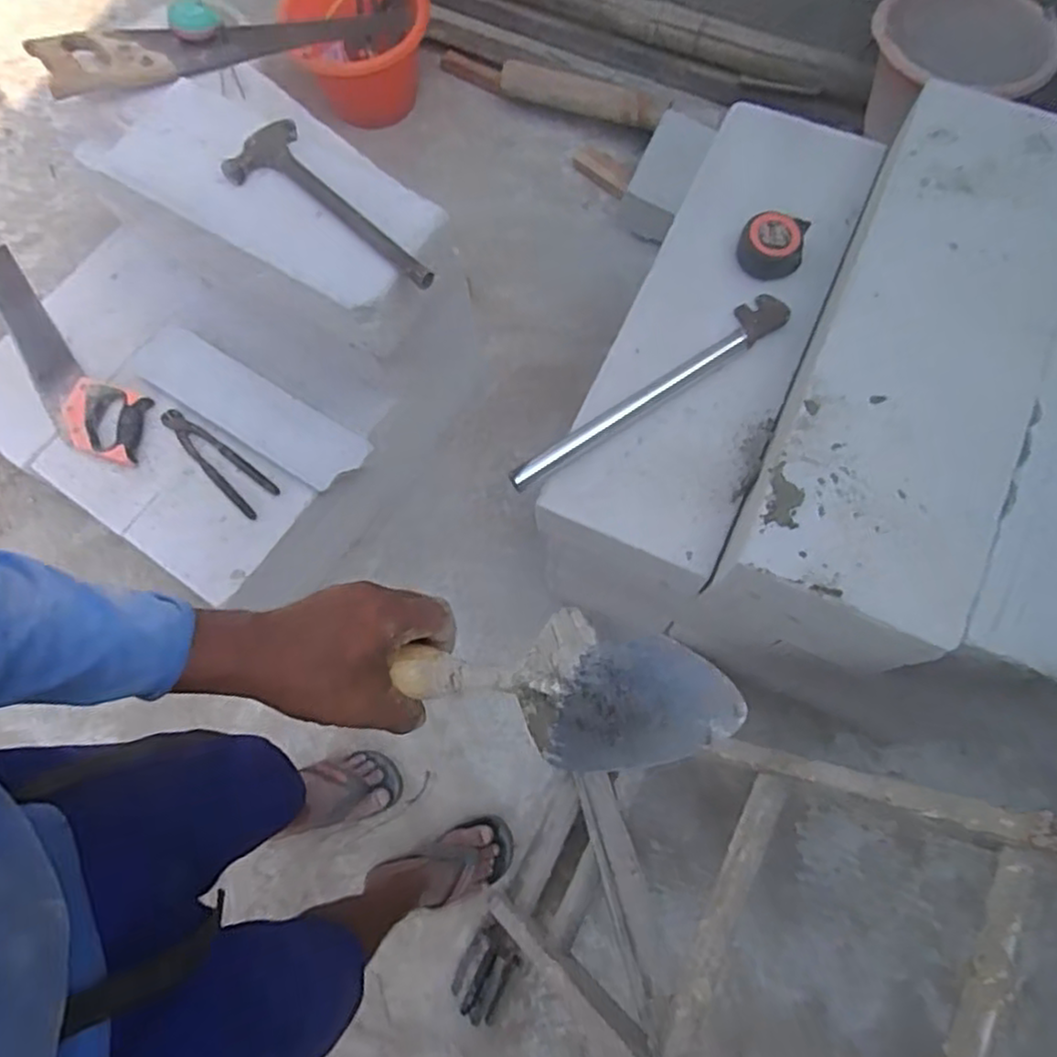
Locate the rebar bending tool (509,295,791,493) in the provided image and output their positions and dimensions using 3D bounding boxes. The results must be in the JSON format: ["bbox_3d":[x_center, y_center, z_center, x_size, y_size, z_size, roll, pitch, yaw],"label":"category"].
[{"bbox_3d":[0.134,-0.149,0.795,0.363,0.027,0.040,-34,74,-9],"label":"rebar bending tool"}]

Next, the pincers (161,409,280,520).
[{"bbox_3d":[-0.466,-0.105,1.077,0.216,0.015,0.061,42,78,13],"label":"pincers"}]

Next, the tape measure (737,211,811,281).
[{"bbox_3d":[0.278,-0.325,0.826,0.069,0.035,0.066,0,72,2],"label":"tape measure"}]

